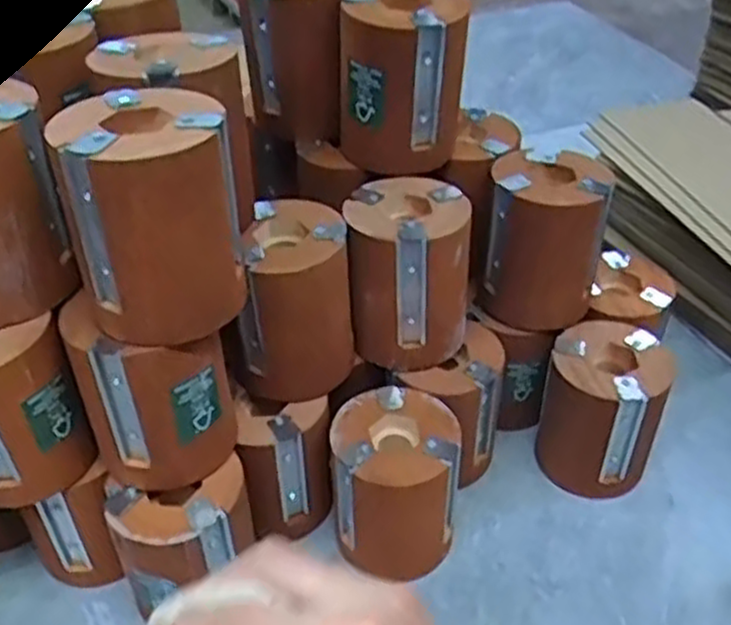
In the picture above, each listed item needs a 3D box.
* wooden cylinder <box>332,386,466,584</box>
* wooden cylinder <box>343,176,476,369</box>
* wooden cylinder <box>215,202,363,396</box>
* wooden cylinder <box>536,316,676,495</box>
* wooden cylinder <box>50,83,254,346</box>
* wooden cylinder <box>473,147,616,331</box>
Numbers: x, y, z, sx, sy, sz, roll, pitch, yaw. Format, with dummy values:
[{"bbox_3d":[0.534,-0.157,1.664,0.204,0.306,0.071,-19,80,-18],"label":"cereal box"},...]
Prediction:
[{"bbox_3d":[0.019,0.113,0.497,0.080,0.103,0.079,8,39,9],"label":"wooden cylinder"},{"bbox_3d":[0.030,-0.028,0.502,0.077,0.099,0.076,6,39,6],"label":"wooden cylinder"},{"bbox_3d":[-0.040,-0.007,0.480,0.066,0.102,0.076,8,39,9],"label":"wooden cylinder"},{"bbox_3d":[0.163,0.070,0.542,0.078,0.105,0.075,10,40,11],"label":"wooden cylinder"},{"bbox_3d":[-0.099,-0.047,0.369,0.076,0.096,0.076,-8,40,-11],"label":"wooden cylinder"},{"bbox_3d":[0.119,-0.043,0.526,0.076,0.114,0.069,10,40,11],"label":"wooden cylinder"}]

